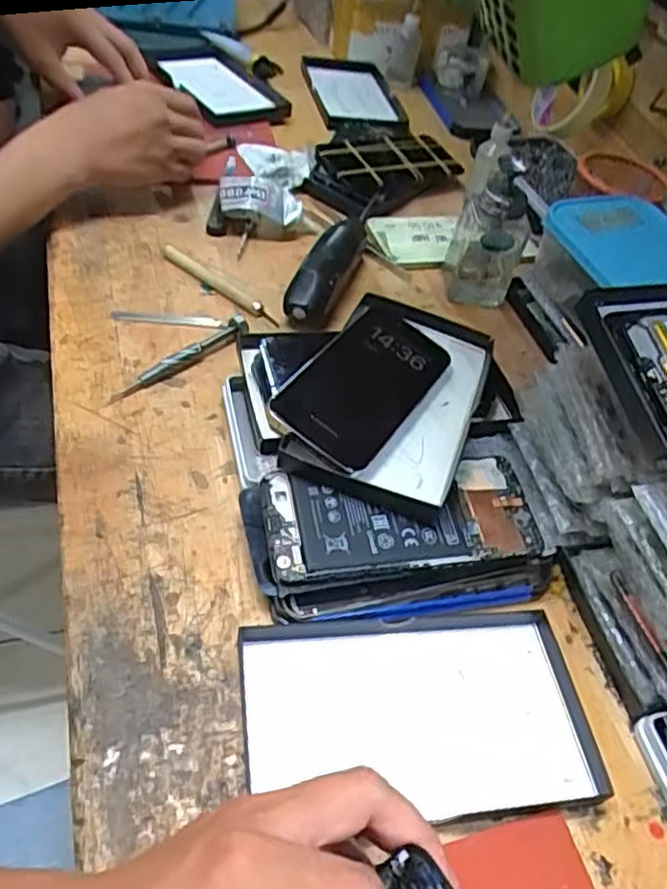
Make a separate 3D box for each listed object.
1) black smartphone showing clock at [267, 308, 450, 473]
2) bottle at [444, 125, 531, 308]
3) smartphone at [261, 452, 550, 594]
[{"bbox_3d":[0.022,-0.043,0.454,0.071,0.008,0.143,40,52,3],"label":"black smartphone showing clock"},{"bbox_3d":[0.137,-0.187,0.594,0.065,0.153,0.047,24,49,9],"label":"bottle"},{"bbox_3d":[0.044,0.043,0.414,0.168,0.012,0.071,-5,59,-14],"label":"smartphone"}]

